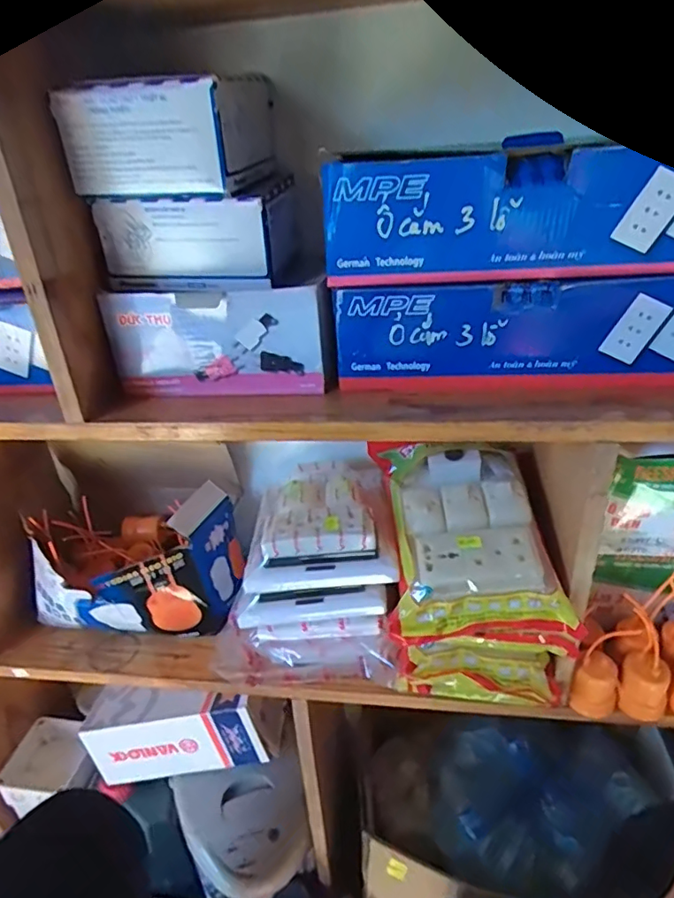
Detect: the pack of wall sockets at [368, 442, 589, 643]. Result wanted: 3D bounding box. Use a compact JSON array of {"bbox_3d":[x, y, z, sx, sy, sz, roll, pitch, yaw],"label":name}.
[{"bbox_3d":[0.117,0.071,0.507,0.158,0.081,0.199,-2,29,4],"label":"pack of wall sockets"}]

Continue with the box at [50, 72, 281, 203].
[{"bbox_3d":[-0.121,-0.248,0.437,0.120,0.071,0.161,3,30,12],"label":"box"}]

